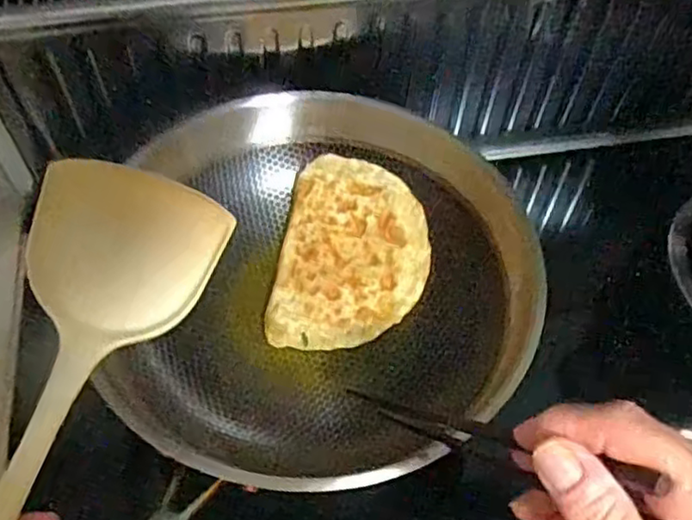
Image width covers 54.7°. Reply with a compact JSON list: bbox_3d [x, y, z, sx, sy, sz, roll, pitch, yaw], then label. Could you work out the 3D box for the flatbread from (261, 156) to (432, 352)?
[{"bbox_3d":[0.007,-0.005,0.560,0.120,0.034,0.172,10,55,5],"label":"flatbread"}]

